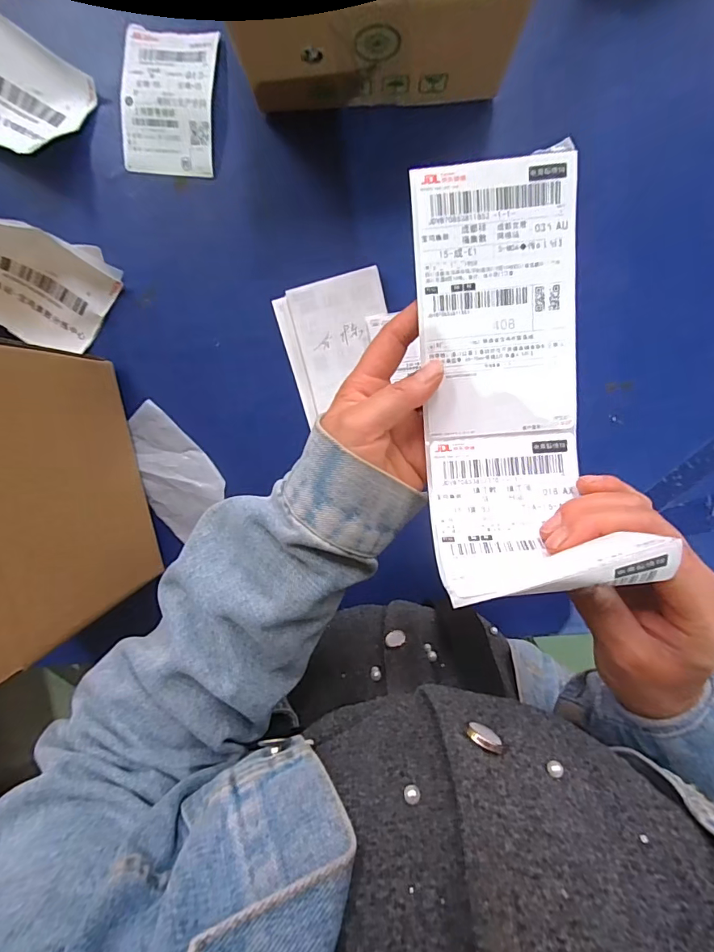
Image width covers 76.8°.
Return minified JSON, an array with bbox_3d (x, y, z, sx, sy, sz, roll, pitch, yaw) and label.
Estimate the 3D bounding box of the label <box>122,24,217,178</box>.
[{"bbox_3d":[-0.151,-0.299,0.363,0.074,0.012,0.098,8,99,1],"label":"label"}]

